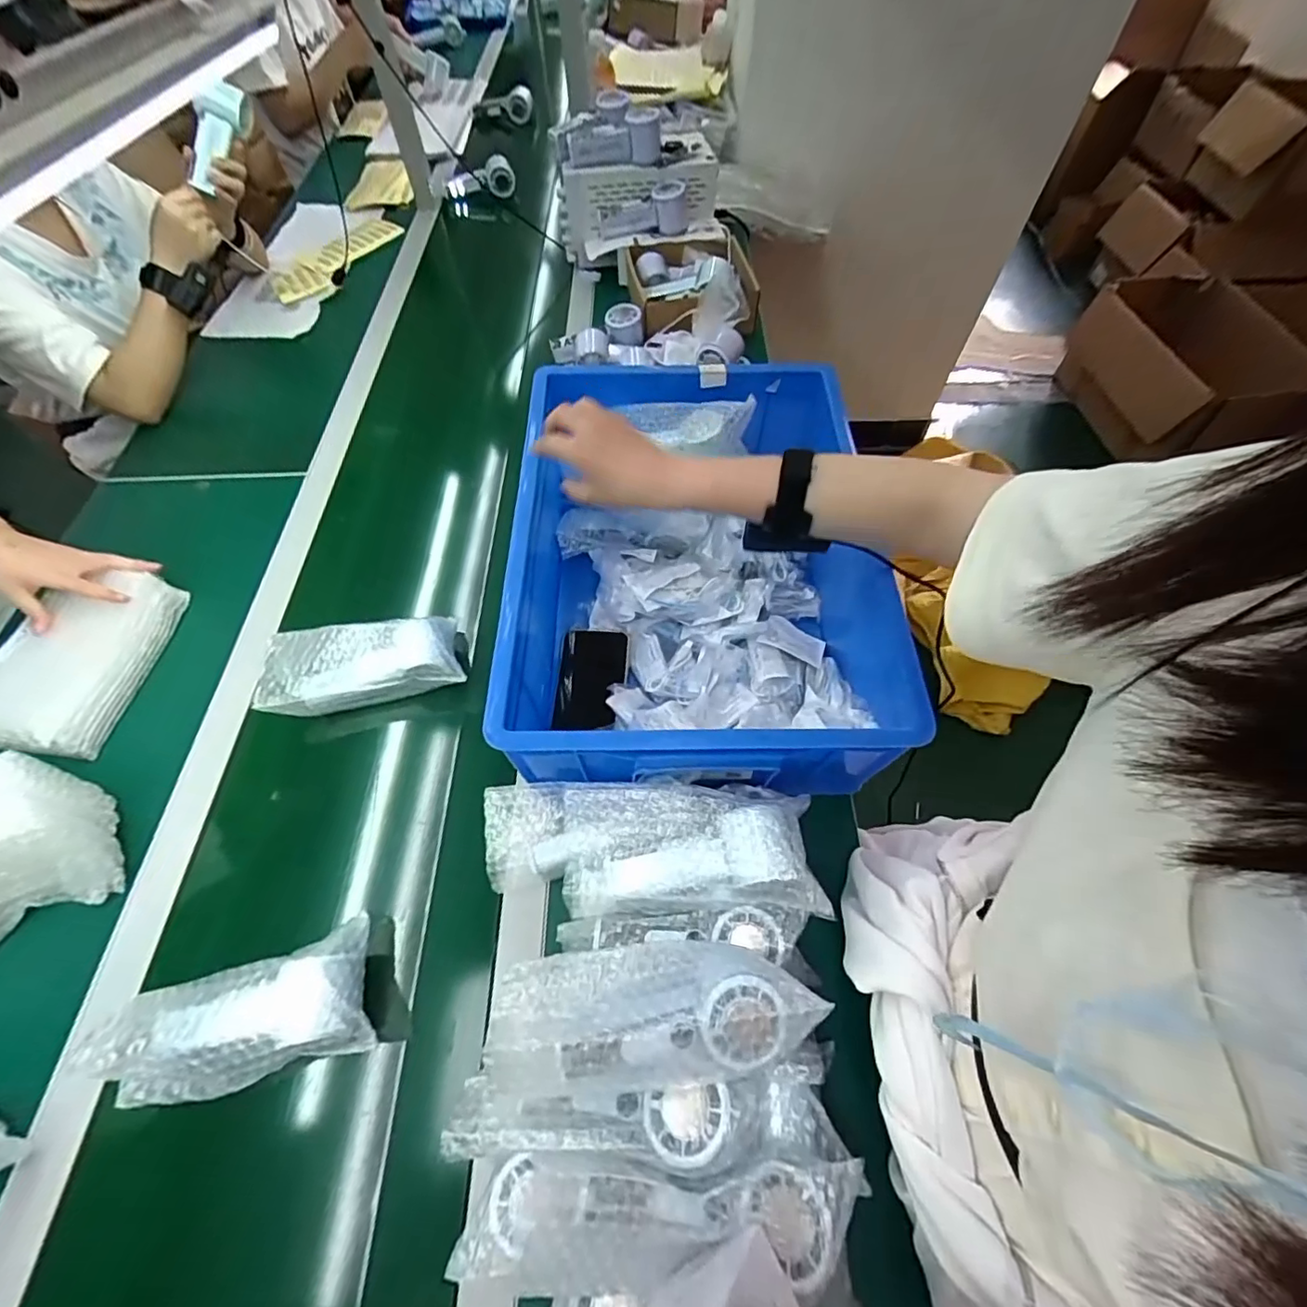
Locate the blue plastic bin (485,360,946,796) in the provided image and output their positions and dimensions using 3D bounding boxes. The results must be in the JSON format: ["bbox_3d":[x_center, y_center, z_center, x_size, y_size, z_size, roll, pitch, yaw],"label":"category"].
[{"bbox_3d":[0.041,-0.092,0.603,0.359,0.155,0.475,-3,60,-2],"label":"blue plastic bin"}]

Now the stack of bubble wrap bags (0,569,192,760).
[{"bbox_3d":[-0.630,0.002,0.613,0.128,0.053,0.215,8,60,4],"label":"stack of bubble wrap bags"}]

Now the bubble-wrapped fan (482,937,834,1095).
[{"bbox_3d":[0.001,0.237,0.367,0.209,0.041,0.082,-4,60,-3],"label":"bubble-wrapped fan"}]

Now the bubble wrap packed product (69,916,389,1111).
[{"bbox_3d":[-0.328,0.290,0.436,0.195,0.040,0.092,-17,62,-10],"label":"bubble wrap packed product"}]

